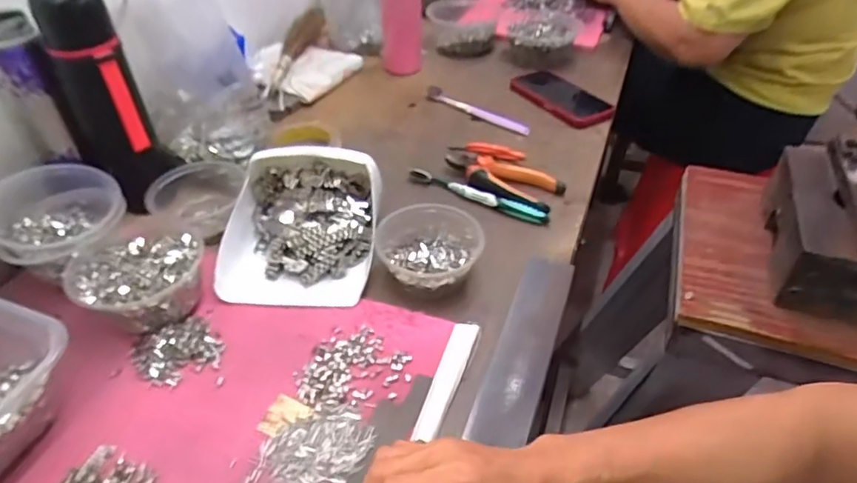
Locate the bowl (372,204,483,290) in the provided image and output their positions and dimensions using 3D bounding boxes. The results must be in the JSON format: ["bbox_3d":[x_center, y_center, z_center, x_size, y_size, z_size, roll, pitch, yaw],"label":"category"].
[{"bbox_3d":[0.001,0.008,0.570,0.103,0.044,0.095,-1,41,1],"label":"bowl"}]

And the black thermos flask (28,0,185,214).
[{"bbox_3d":[-0.337,-0.144,0.593,0.085,0.232,0.080,-24,48,-25],"label":"black thermos flask"}]

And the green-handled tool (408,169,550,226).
[{"bbox_3d":[0.058,-0.060,0.671,0.179,0.014,0.016,21,45,23],"label":"green-handled tool"}]

